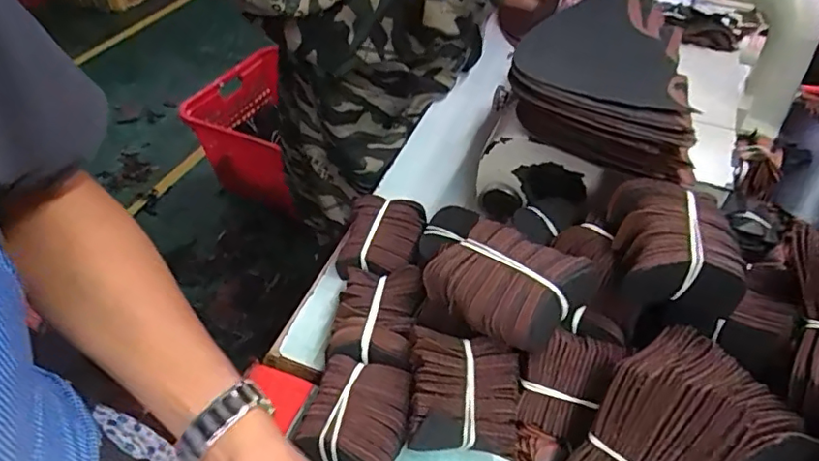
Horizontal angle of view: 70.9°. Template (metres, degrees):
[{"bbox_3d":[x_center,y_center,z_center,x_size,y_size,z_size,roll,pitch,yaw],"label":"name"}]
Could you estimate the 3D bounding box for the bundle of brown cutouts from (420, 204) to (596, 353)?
[{"bbox_3d":[0.073,0.038,0.444,0.114,0.055,0.080,32,55,28],"label":"bundle of brown cutouts"}]

